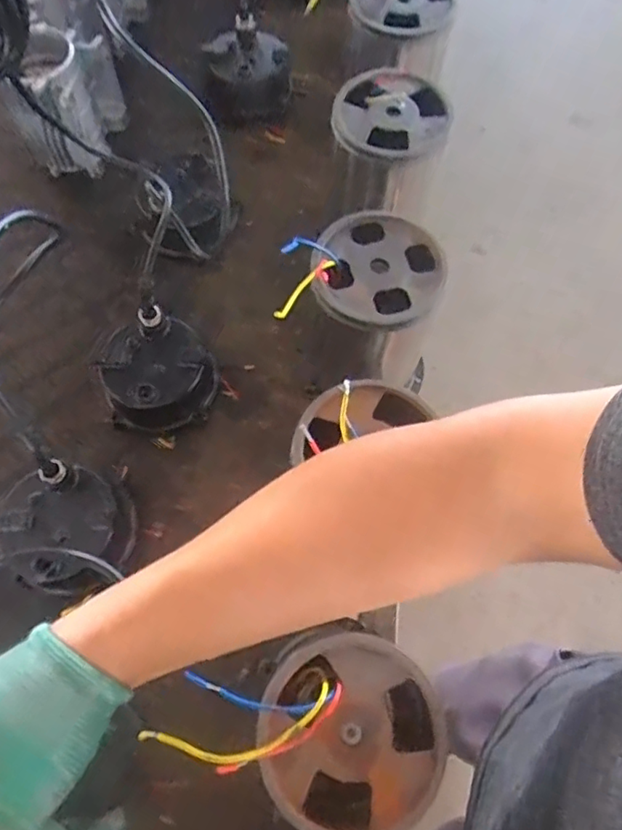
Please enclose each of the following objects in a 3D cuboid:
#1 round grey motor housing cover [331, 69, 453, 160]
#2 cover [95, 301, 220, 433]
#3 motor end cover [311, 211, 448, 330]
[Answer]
[{"bbox_3d":[0.079,-0.302,0.567,0.106,0.029,0.102,1,68,-2],"label":"round grey motor housing cover"},{"bbox_3d":[-0.166,-0.044,0.622,0.121,0.076,0.115,-10,69,-7],"label":"cover"},{"bbox_3d":[0.060,-0.129,0.499,0.110,0.021,0.110,17,68,4],"label":"motor end cover"}]

